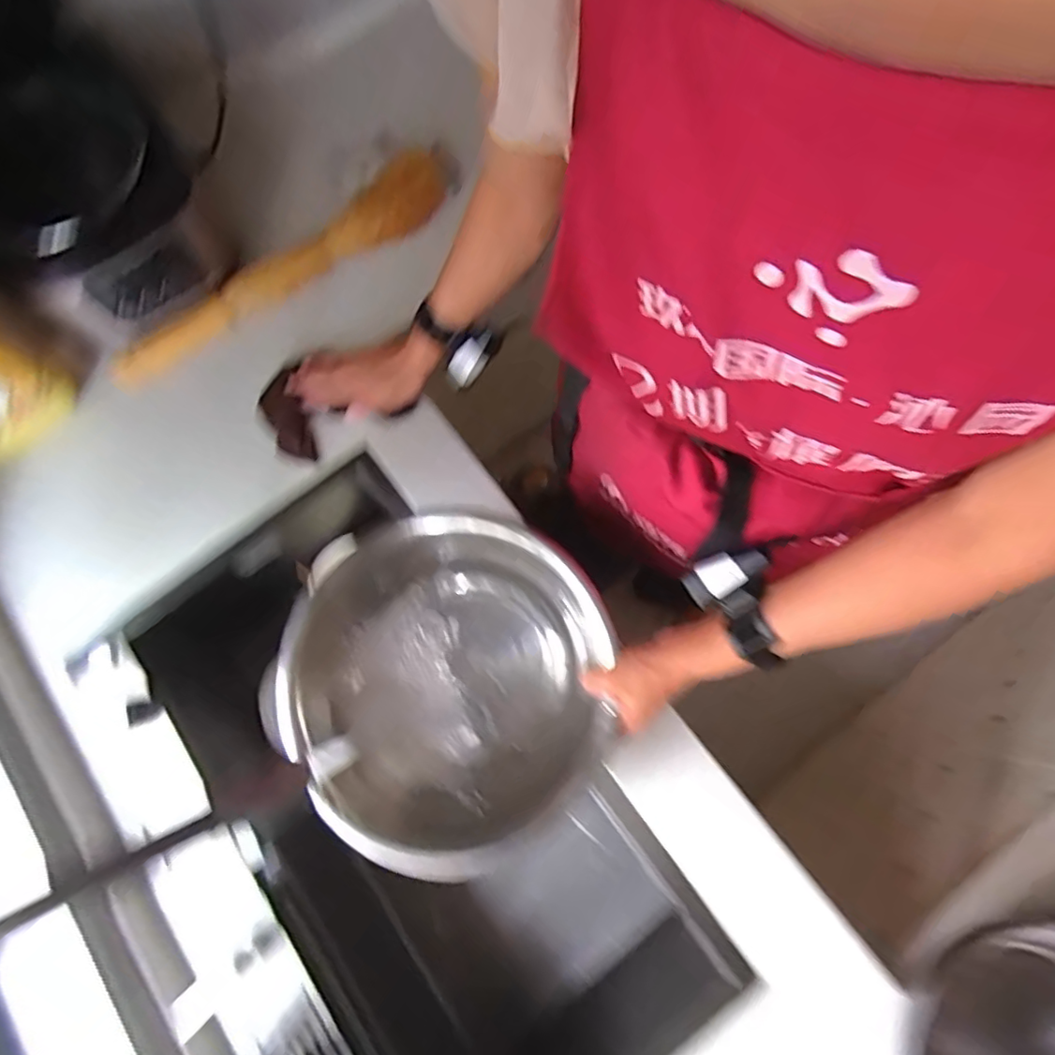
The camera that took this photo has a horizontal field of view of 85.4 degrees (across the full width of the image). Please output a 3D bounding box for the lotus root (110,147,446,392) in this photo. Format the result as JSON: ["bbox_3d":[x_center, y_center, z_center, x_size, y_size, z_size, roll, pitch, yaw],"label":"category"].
[{"bbox_3d":[-0.311,-0.330,0.741,0.487,0.057,0.069,-37,78,-7],"label":"lotus root"}]

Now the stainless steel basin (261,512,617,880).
[{"bbox_3d":[-0.072,0.156,0.612,0.302,0.143,0.314,0,76,2],"label":"stainless steel basin"}]

